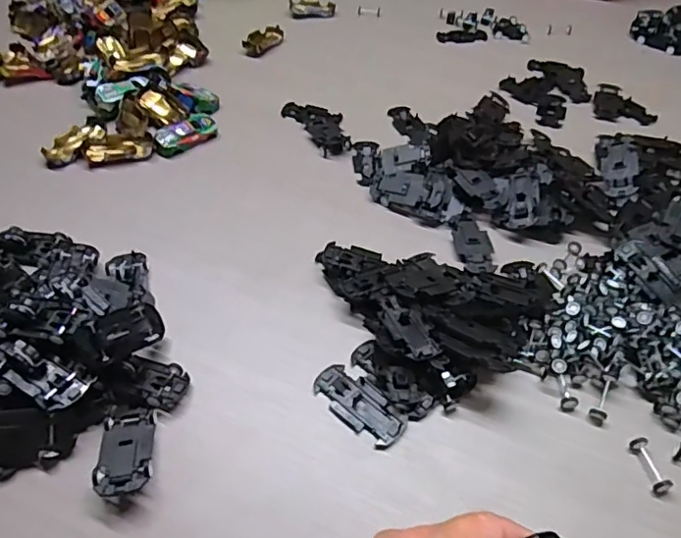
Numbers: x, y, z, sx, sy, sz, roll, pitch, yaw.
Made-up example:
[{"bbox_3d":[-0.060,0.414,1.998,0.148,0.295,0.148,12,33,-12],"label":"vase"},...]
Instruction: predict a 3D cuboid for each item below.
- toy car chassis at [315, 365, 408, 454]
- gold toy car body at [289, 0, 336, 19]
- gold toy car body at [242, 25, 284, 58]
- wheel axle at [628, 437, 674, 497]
[{"bbox_3d":[0.012,0.087,0.360,0.065,0.004,0.031,35,56,28],"label":"toy car chassis"},{"bbox_3d":[-0.037,-0.354,0.755,0.062,0.019,0.032,-7,48,-7],"label":"gold toy car body"},{"bbox_3d":[-0.096,-0.282,0.692,0.032,0.014,0.062,17,50,15],"label":"gold toy car body"},{"bbox_3d":[0.185,0.118,0.333,0.010,0.009,0.033,-8,48,-8],"label":"wheel axle"}]

